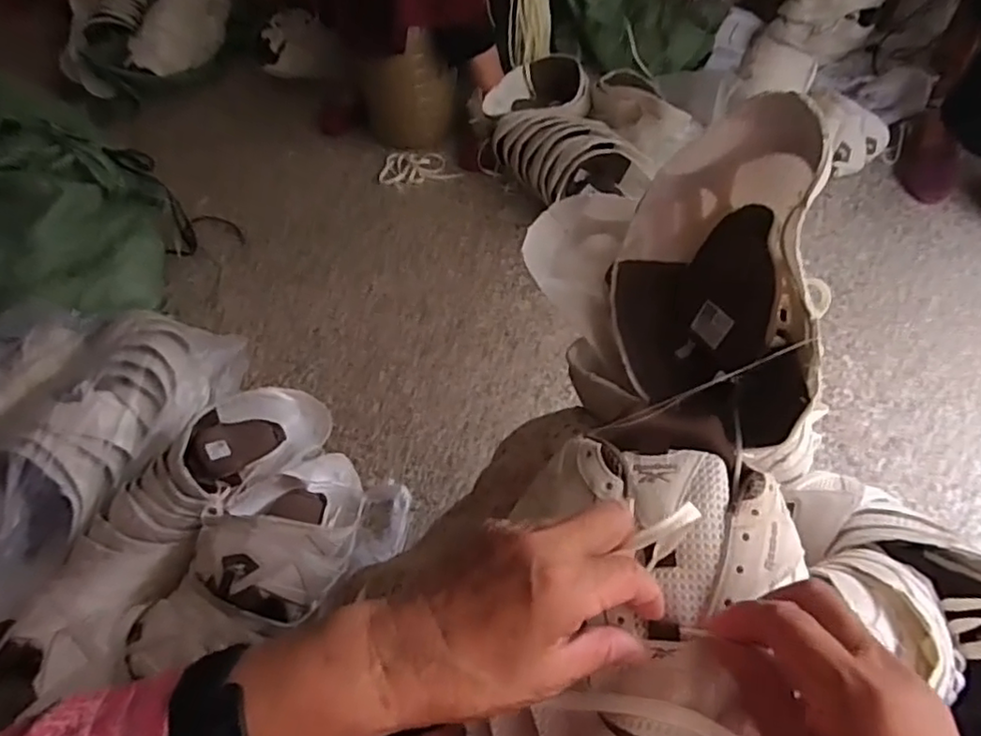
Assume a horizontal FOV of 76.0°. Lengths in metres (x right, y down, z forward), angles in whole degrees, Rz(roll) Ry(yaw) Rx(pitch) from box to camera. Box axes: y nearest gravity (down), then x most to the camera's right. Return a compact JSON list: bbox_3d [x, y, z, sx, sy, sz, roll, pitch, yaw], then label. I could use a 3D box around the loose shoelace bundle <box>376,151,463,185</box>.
[{"bbox_3d":[-0.145,-0.412,1.295,0.159,0.017,0.092,6,54,7],"label":"loose shoelace bundle"}]

